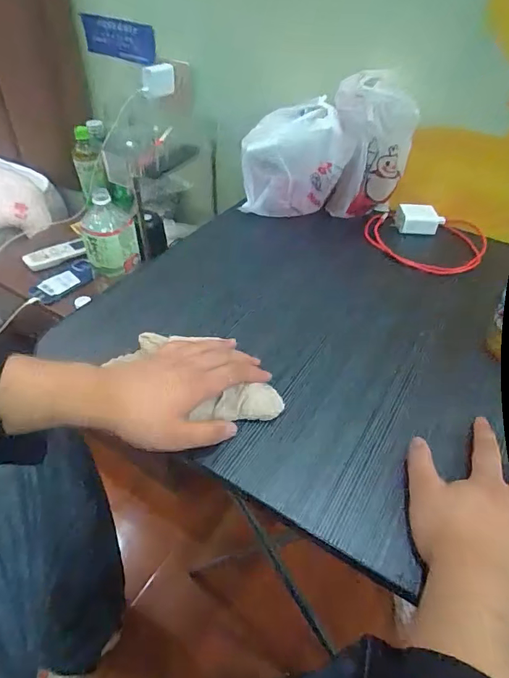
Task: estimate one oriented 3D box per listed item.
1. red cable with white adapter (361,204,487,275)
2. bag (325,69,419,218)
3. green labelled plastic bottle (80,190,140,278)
[{"bbox_3d":[0.265,-0.162,0.673,0.180,0.030,0.157,16,46,14],"label":"red cable with white adapter"},{"bbox_3d":[0.175,-0.289,0.663,0.113,0.195,0.058,11,44,8],"label":"bag"},{"bbox_3d":[-0.259,-0.189,0.764,0.084,0.141,0.072,-10,45,-13],"label":"green labelled plastic bottle"}]

